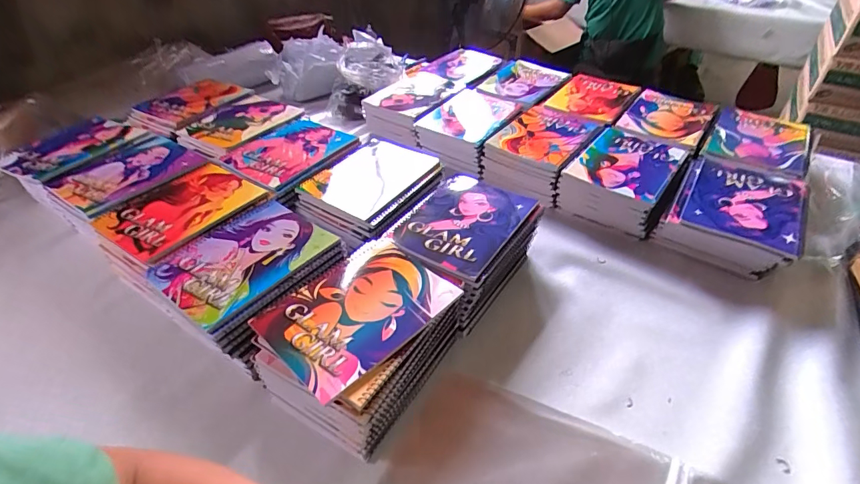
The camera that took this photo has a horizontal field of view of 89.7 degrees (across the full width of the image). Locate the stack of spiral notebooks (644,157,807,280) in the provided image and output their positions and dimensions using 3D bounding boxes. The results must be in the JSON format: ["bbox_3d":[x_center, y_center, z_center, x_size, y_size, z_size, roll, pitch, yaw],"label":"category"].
[{"bbox_3d":[0.475,-0.033,0.693,0.182,0.092,0.206,25,47,29],"label":"stack of spiral notebooks"}]

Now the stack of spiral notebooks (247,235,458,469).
[{"bbox_3d":[-0.082,0.111,0.530,0.172,0.100,0.214,21,45,25],"label":"stack of spiral notebooks"}]

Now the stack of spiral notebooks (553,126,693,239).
[{"bbox_3d":[0.349,-0.112,0.788,0.159,0.097,0.209,27,48,30],"label":"stack of spiral notebooks"}]

